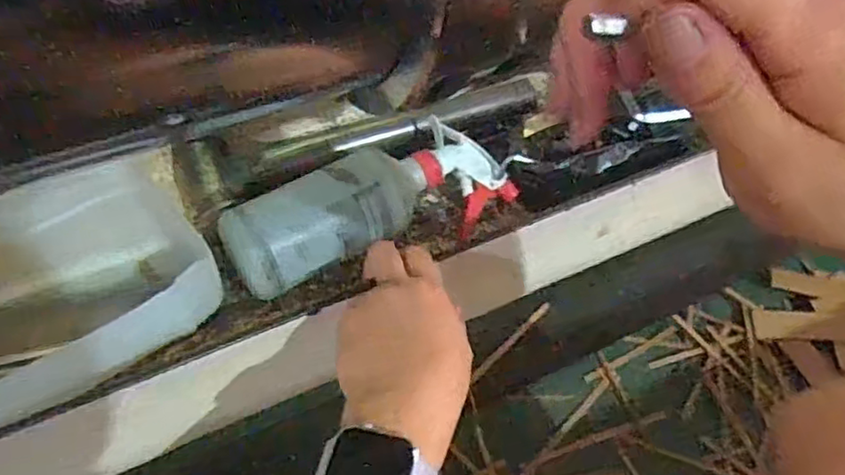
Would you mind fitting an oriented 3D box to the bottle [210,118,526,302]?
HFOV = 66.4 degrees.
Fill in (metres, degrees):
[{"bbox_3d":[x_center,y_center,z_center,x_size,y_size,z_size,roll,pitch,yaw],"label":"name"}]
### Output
[{"bbox_3d":[-0.034,-0.026,0.486,0.224,0.070,0.066,-26,58,-20],"label":"bottle"}]

